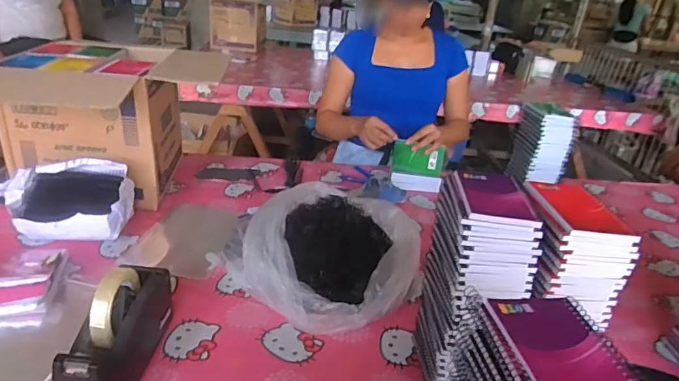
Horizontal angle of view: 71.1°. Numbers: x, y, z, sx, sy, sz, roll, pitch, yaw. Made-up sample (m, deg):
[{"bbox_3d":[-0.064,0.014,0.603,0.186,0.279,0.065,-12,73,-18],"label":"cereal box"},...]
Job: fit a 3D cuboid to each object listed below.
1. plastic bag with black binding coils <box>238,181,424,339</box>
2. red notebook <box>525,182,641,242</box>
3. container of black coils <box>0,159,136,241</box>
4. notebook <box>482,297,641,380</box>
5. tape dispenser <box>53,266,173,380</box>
[{"bbox_3d":[-0.017,0.111,0.847,0.313,0.113,0.276,24,31,34],"label":"plastic bag with black binding coils"},{"bbox_3d":[0.284,0.020,0.573,0.087,0.008,0.133,3,25,-6],"label":"red notebook"},{"bbox_3d":[-0.522,0.029,0.891,0.239,0.135,0.107,2,25,-8],"label":"container of black coils"},{"bbox_3d":[0.178,0.131,0.379,0.086,0.013,0.129,3,25,-6],"label":"notebook"},{"bbox_3d":[-0.287,0.180,0.622,0.077,0.127,0.189,6,25,0],"label":"tape dispenser"}]

